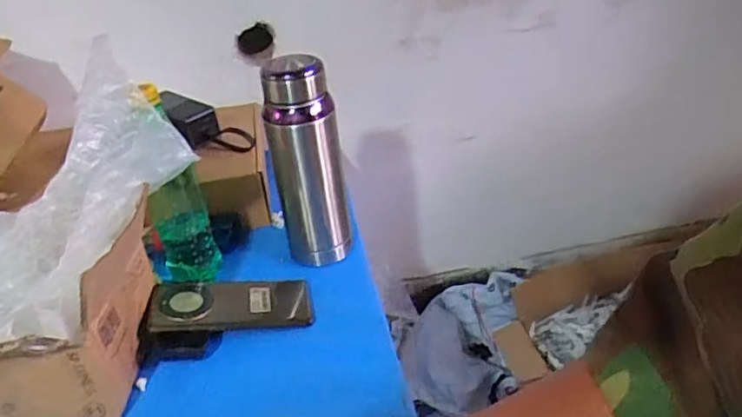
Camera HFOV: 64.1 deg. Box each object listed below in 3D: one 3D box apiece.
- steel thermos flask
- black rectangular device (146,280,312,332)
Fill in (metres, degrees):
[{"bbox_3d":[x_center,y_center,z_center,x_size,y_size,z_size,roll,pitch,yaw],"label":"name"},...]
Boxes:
[{"bbox_3d":[-0.071,-0.048,0.674,0.077,0.243,0.061,-12,32,-9],"label":"steel thermos flask"},{"bbox_3d":[-0.147,0.102,0.631,0.163,0.015,0.071,1,28,-18],"label":"black rectangular device"}]

